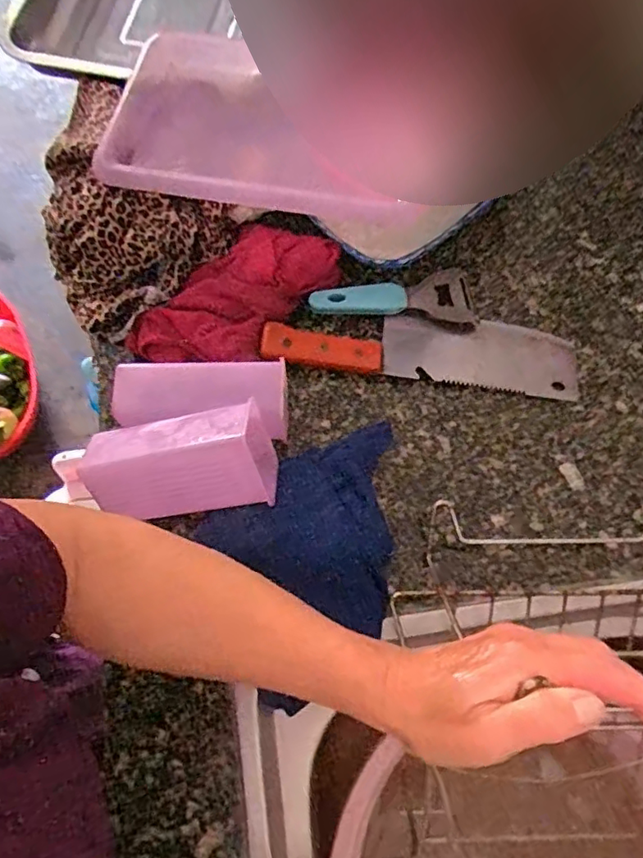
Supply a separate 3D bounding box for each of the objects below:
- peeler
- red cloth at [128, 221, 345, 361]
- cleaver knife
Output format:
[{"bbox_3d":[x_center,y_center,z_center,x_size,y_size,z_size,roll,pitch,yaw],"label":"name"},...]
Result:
[{"bbox_3d":[0.062,-0.110,0.503,0.139,0.016,0.049,-9,72,-5],"label":"peeler"},{"bbox_3d":[-0.070,-0.109,0.480,0.173,0.031,0.082,-43,78,-15],"label":"red cloth"},{"bbox_3d":[0.087,-0.070,0.489,0.265,0.026,0.058,6,71,0],"label":"cleaver knife"}]

